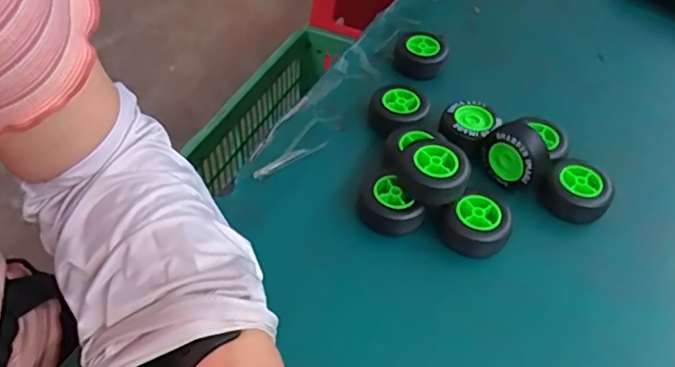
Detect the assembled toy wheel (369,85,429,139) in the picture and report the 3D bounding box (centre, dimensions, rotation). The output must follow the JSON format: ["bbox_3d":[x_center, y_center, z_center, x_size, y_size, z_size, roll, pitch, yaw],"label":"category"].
[{"bbox_3d":[0.050,-0.062,0.473,0.046,0.016,0.044,2,47,-3],"label":"assembled toy wheel"}]

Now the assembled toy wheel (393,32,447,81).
[{"bbox_3d":[0.077,-0.121,0.534,0.046,0.025,0.042,2,47,-3],"label":"assembled toy wheel"}]

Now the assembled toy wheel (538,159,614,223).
[{"bbox_3d":[0.177,0.006,0.425,0.047,0.022,0.042,33,53,24],"label":"assembled toy wheel"}]

